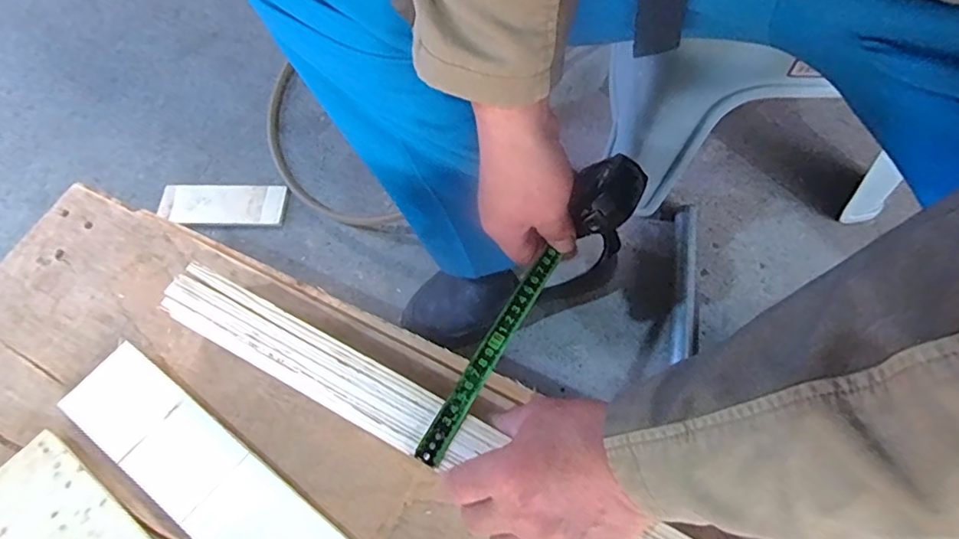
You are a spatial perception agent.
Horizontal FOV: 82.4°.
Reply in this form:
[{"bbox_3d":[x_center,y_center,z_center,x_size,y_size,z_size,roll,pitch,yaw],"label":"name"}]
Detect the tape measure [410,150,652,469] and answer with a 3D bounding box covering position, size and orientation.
[{"bbox_3d":[0.042,0.026,0.417,0.053,0.041,0.269,34,79,15],"label":"tape measure"}]

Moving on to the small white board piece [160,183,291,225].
[{"bbox_3d":[-0.367,-0.093,0.778,0.184,0.009,0.066,1,67,5],"label":"small white board piece"}]

